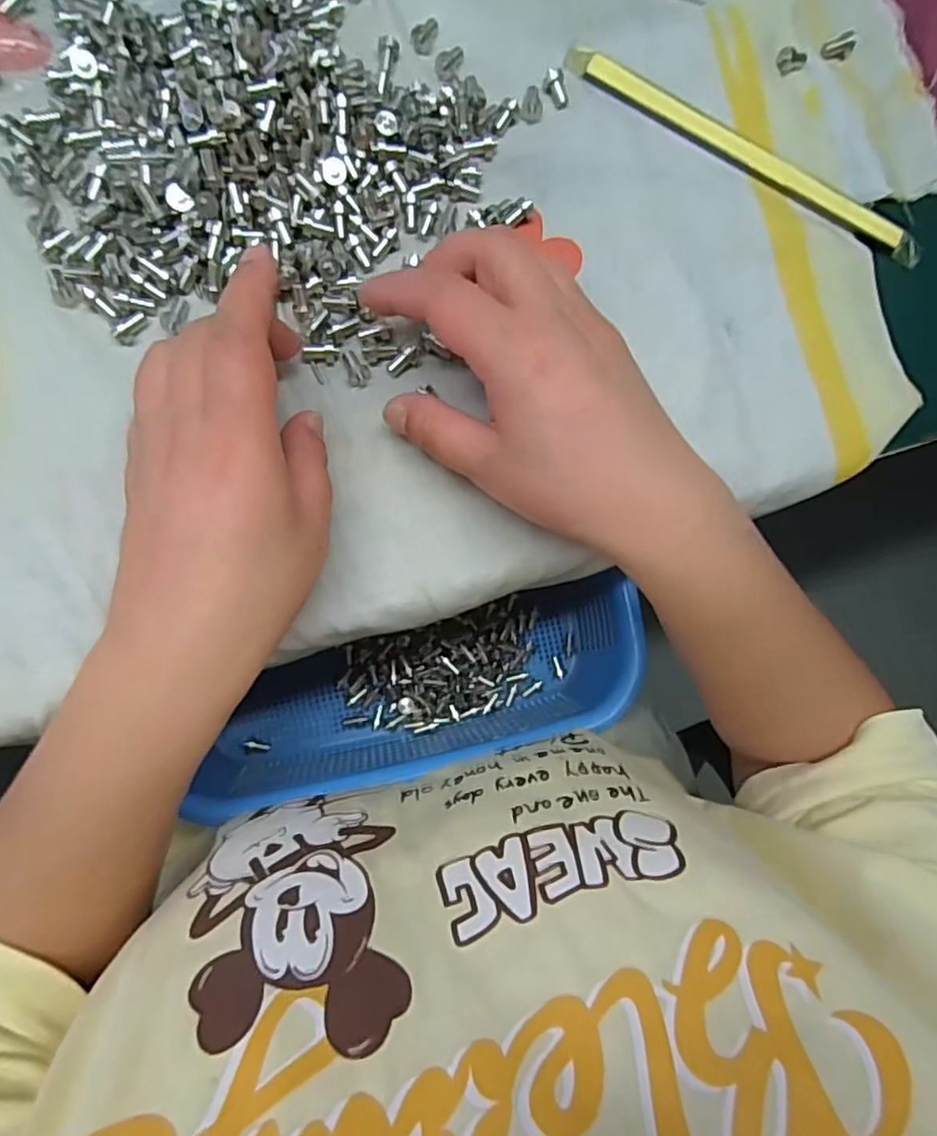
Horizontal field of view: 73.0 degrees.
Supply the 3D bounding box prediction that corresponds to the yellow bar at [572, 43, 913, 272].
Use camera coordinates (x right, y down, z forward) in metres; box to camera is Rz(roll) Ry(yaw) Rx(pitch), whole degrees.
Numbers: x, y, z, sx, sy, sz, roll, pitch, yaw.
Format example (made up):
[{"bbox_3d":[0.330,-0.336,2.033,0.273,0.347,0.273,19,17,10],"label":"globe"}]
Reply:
[{"bbox_3d":[0.138,-0.203,0.310,0.196,0.004,0.018,28,82,-5],"label":"yellow bar"}]

